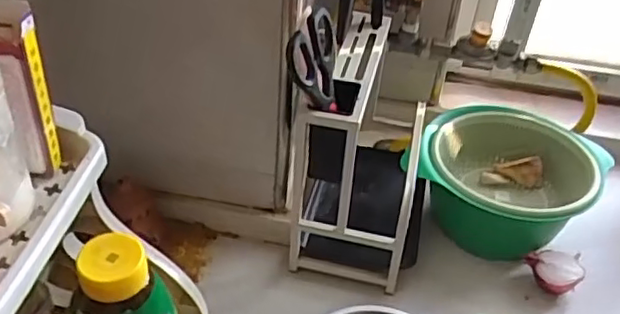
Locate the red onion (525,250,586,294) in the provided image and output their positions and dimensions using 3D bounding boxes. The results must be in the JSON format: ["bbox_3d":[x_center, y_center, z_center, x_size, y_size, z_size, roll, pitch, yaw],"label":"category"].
[{"bbox_3d":[0.310,0.149,0.814,0.067,0.039,0.050,7,39,1],"label":"red onion"}]

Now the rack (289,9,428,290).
[{"bbox_3d":[0.078,-0.011,0.822,0.157,0.261,0.253,12,39,7],"label":"rack"}]

